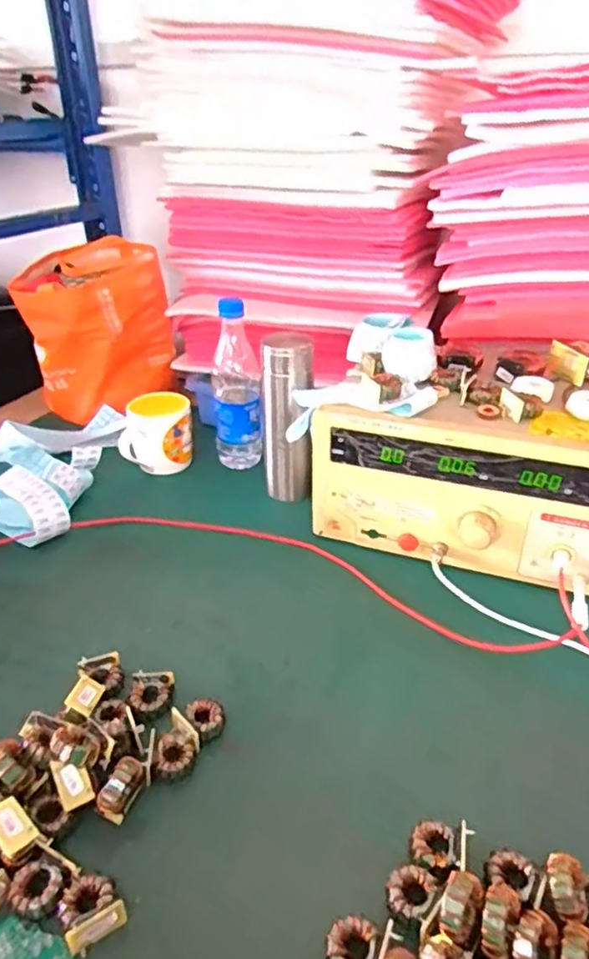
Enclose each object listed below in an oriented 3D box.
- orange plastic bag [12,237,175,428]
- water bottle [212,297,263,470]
[{"bbox_3d":[-0.309,-0.238,0.984,0.211,0.220,0.204,-6,32,-9],"label":"orange plastic bag"},{"bbox_3d":[-0.079,-0.125,0.827,0.061,0.232,0.065,-5,32,-8],"label":"water bottle"}]

